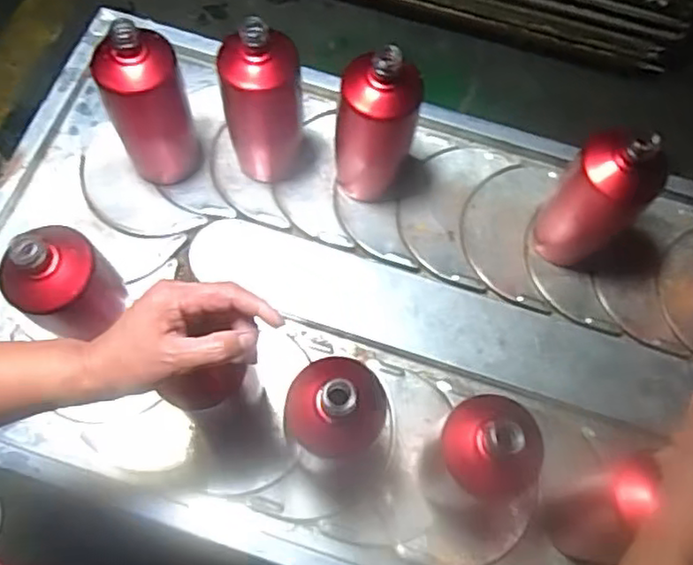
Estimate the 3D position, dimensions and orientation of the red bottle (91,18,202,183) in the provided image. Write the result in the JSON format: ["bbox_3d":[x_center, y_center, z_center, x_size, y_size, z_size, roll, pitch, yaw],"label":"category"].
[{"bbox_3d":[-0.202,-0.176,0.689,0.081,0.201,0.067,-28,70,-10],"label":"red bottle"}]

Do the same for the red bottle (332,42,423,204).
[{"bbox_3d":[0.029,-0.165,0.700,0.086,0.209,0.067,0,67,1],"label":"red bottle"}]

